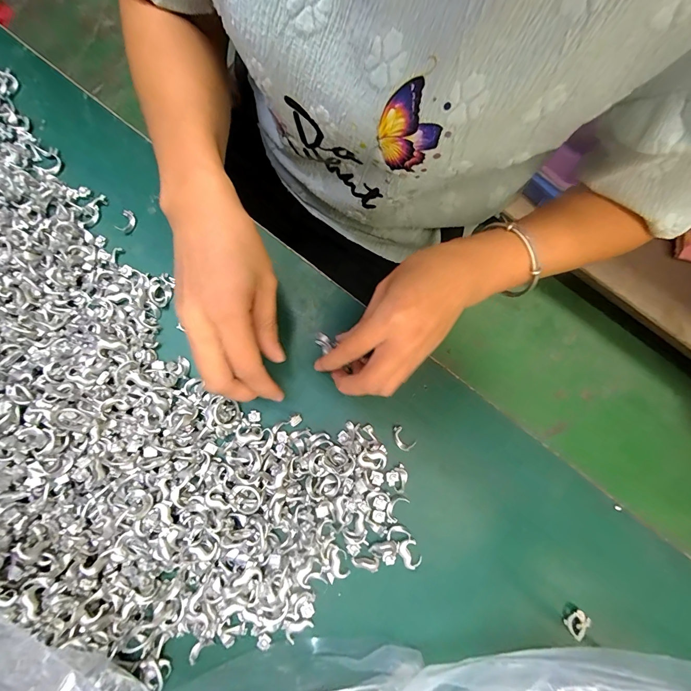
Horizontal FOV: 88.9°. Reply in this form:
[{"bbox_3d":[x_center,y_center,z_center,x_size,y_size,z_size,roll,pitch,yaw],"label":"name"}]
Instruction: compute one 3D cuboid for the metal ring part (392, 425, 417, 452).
[{"bbox_3d":[0.042,0.070,0.267,0.012,0.004,0.020,-40,81,-8],"label":"metal ring part"}]

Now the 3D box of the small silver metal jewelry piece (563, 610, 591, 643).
[{"bbox_3d":[0.161,0.193,0.245,0.017,0.004,0.013,-44,65,-8],"label":"small silver metal jewelry piece"}]

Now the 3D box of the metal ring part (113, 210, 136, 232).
[{"bbox_3d":[-0.188,-0.107,0.301,0.013,0.004,0.019,16,79,3],"label":"metal ring part"}]

